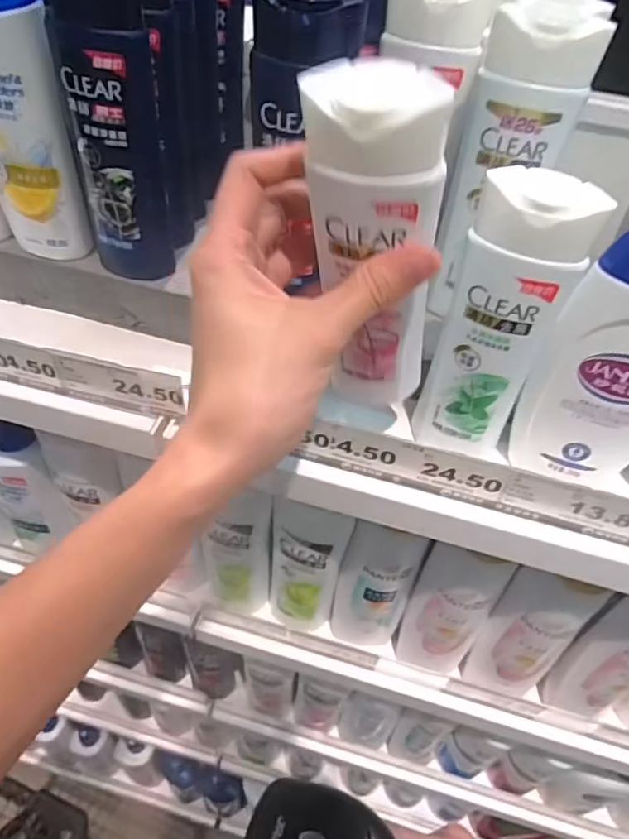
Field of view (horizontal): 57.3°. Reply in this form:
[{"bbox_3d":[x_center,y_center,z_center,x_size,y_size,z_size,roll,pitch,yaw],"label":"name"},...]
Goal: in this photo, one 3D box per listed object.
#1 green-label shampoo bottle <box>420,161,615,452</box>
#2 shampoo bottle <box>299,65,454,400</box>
[{"bbox_3d":[0.098,-0.043,0.315,0.055,0.171,0.033,25,50,16],"label":"green-label shampoo bottle"},{"bbox_3d":[0.030,-0.071,0.274,0.054,0.172,0.031,4,53,10],"label":"shampoo bottle"}]

